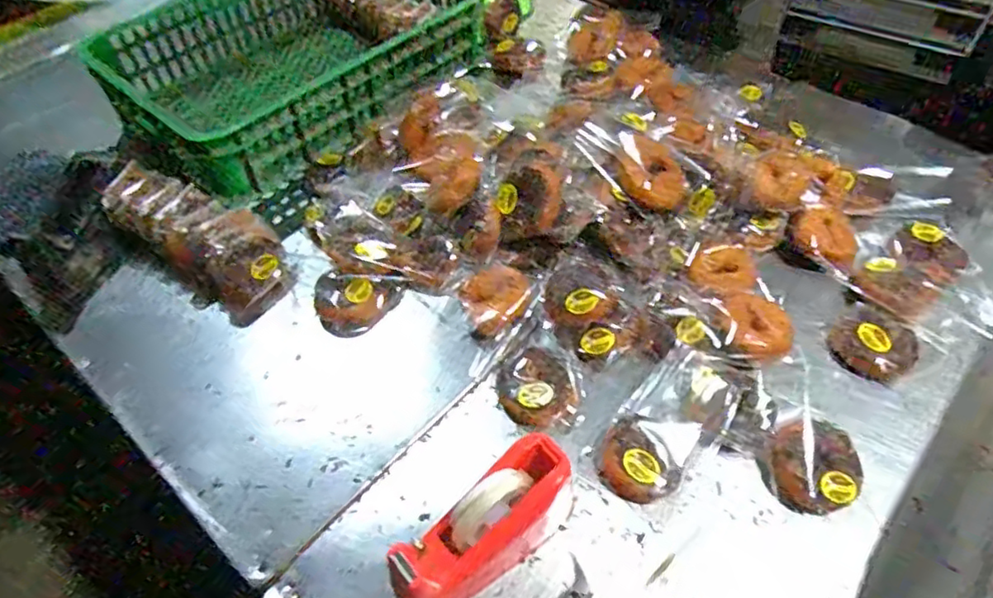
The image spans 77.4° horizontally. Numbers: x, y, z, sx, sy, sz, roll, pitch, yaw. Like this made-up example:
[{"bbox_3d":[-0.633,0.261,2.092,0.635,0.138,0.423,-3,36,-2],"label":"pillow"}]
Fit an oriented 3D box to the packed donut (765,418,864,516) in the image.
[{"bbox_3d":[0.345,0.182,0.672,0.092,0.031,0.097,15,55,15],"label":"packed donut"}]

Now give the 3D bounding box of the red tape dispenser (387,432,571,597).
[{"bbox_3d":[-0.010,0.228,0.613,0.201,0.113,0.069,-34,58,-22],"label":"red tape dispenser"}]

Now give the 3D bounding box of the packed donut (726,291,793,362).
[{"bbox_3d":[0.336,0.037,0.790,0.082,0.036,0.102,6,52,7],"label":"packed donut"}]

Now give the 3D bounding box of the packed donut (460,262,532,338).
[{"bbox_3d":[0.002,-0.001,0.833,0.086,0.029,0.092,-2,53,3],"label":"packed donut"}]

